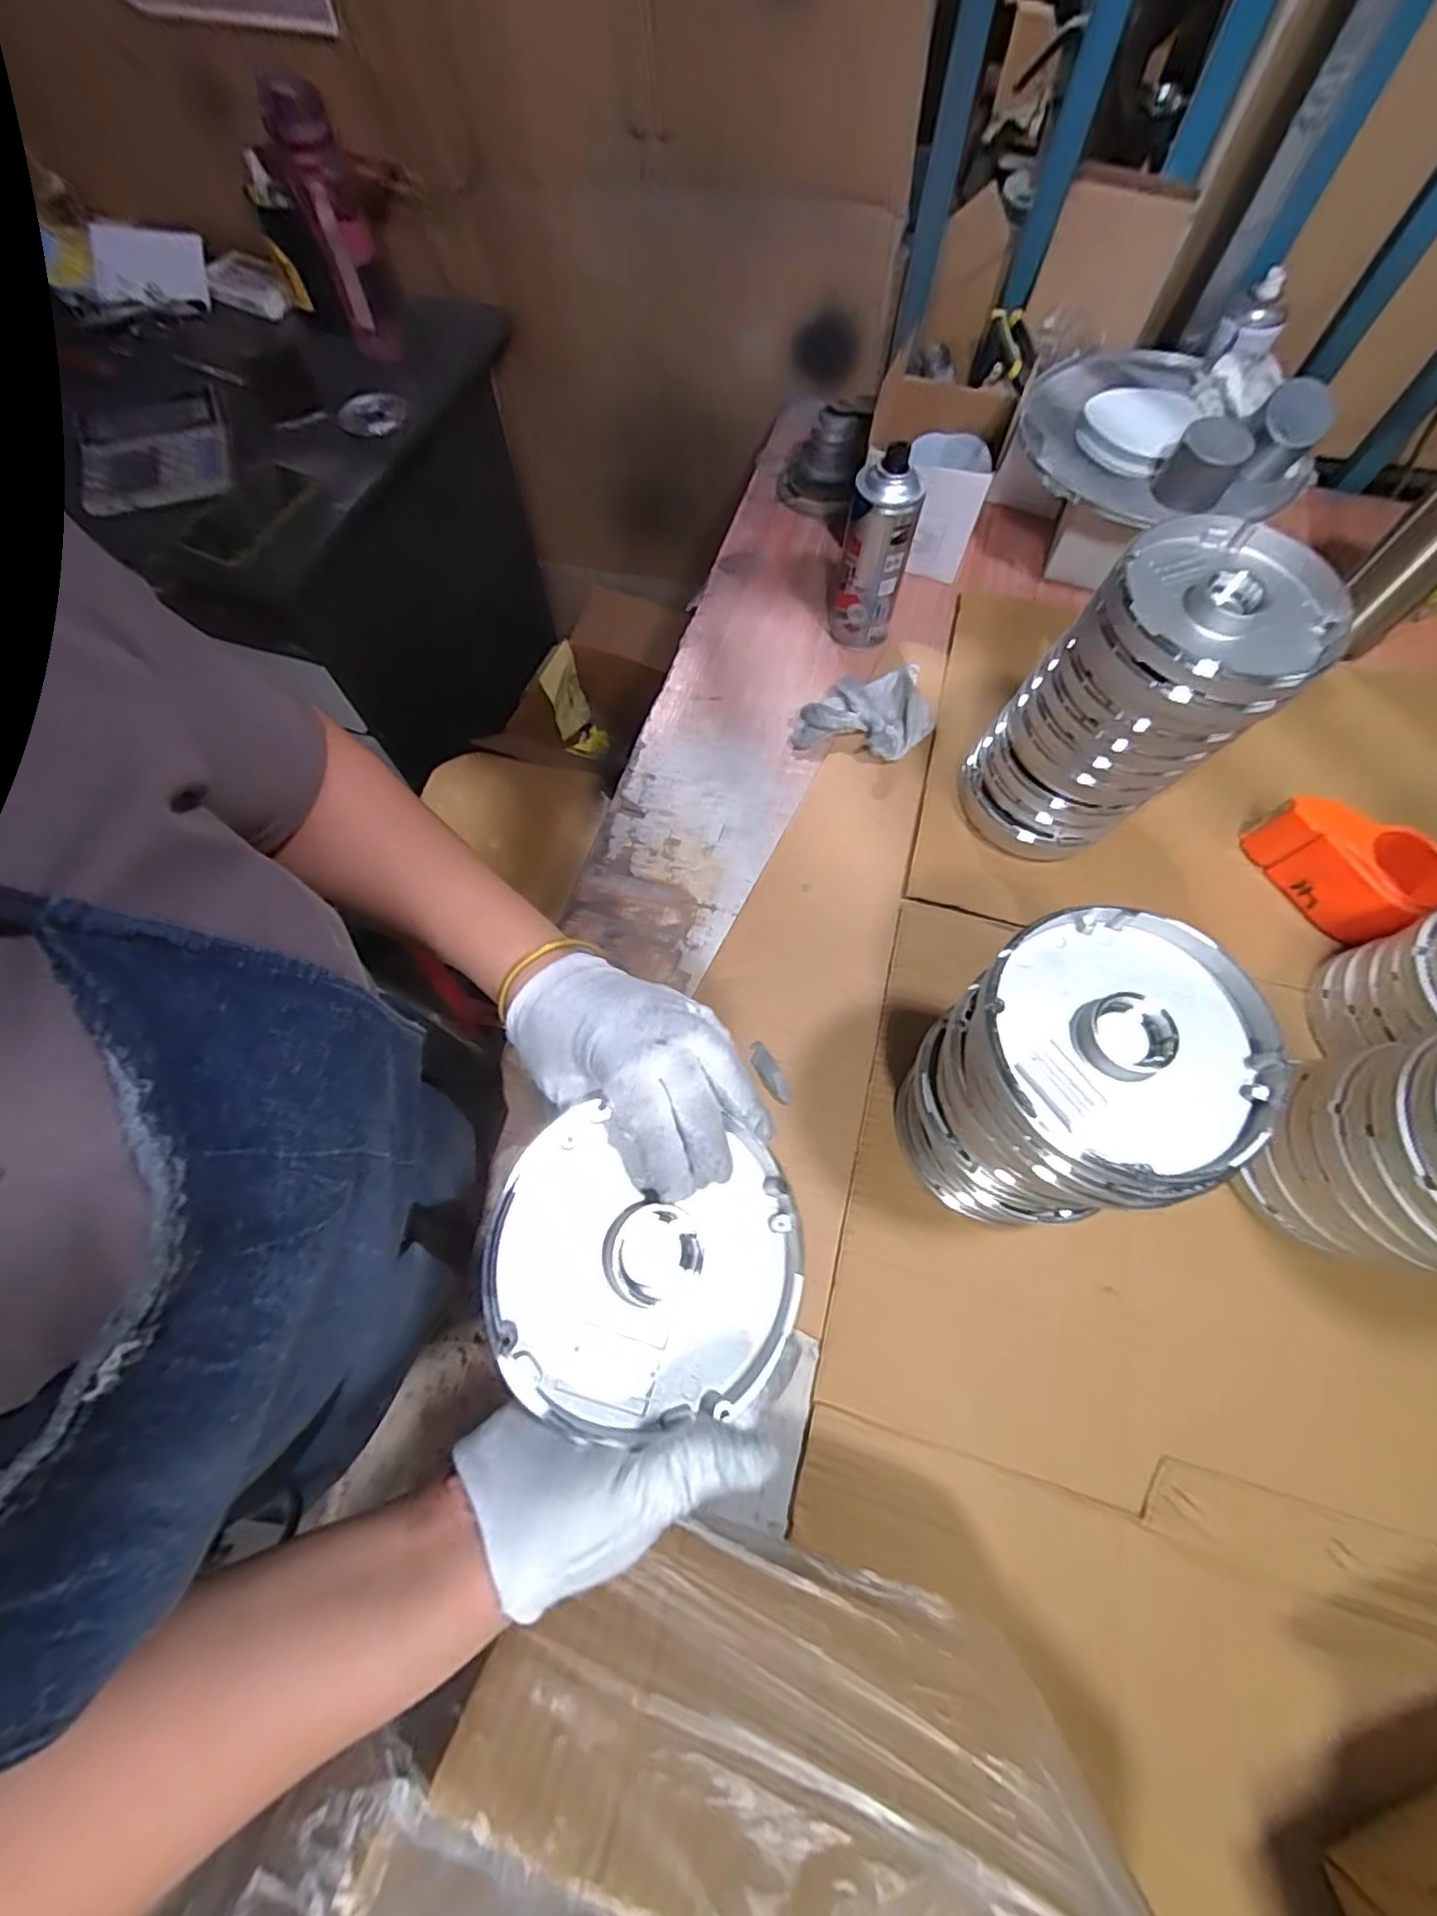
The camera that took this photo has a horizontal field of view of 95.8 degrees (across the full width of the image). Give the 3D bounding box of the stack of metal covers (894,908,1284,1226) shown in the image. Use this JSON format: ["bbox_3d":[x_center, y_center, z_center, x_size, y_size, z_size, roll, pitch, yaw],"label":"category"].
[{"bbox_3d":[0.207,0.083,0.411,0.147,0.215,0.145,41,75,17],"label":"stack of metal covers"}]

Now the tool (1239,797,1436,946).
[{"bbox_3d":[0.541,-0.088,0.555,0.092,0.052,0.127,-26,69,-8],"label":"tool"}]

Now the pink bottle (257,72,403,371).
[{"bbox_3d":[-0.433,-0.828,0.751,0.070,0.215,0.061,-22,69,-8],"label":"pink bottle"}]

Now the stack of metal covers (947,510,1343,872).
[{"bbox_3d":[0.308,-0.191,0.508,0.153,0.227,0.141,39,74,16],"label":"stack of metal covers"}]

